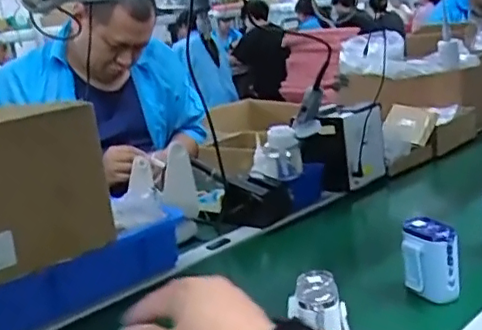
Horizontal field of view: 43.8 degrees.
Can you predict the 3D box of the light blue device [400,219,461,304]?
[{"bbox_3d":[0.220,0.105,0.697,0.060,0.085,0.056,-3,15,17],"label":"light blue device"}]

